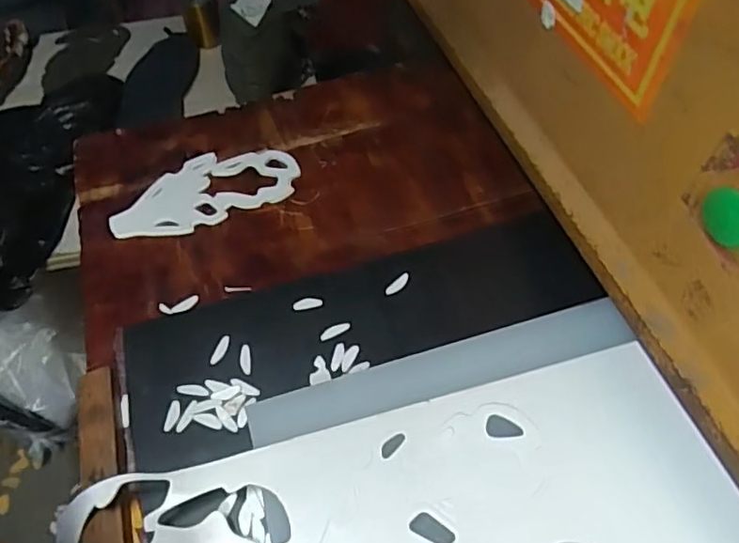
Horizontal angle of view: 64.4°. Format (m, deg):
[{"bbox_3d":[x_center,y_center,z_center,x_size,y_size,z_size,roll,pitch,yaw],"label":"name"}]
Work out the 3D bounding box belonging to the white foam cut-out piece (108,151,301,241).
[{"bbox_3d":[-0.203,-0.102,0.719,0.225,0.010,0.103,-19,56,-13],"label":"white foam cut-out piece"}]

